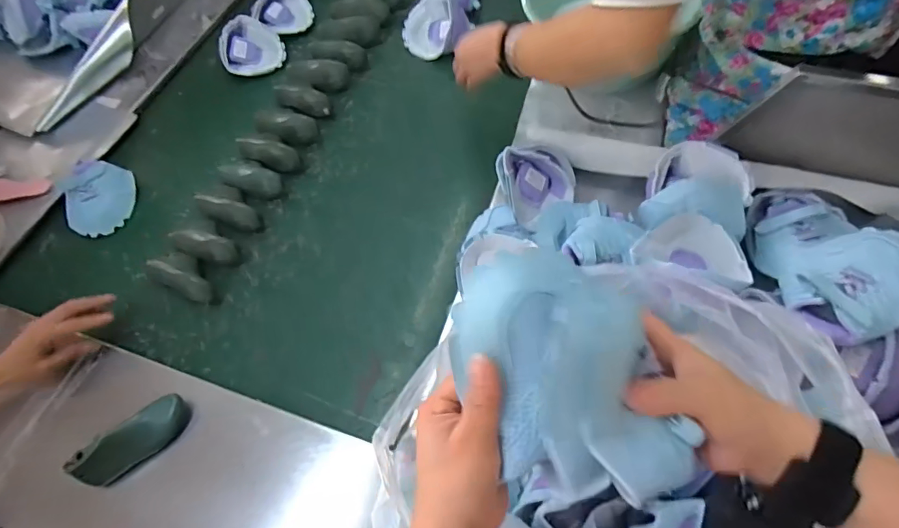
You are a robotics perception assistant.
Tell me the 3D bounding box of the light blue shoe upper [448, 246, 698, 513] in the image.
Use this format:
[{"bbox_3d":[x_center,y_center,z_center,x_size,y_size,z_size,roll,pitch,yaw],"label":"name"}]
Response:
[{"bbox_3d":[0.068,0.066,0.281,0.116,0.055,0.157,-19,87,10],"label":"light blue shoe upper"}]

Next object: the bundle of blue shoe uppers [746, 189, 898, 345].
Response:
[{"bbox_3d":[0.447,-0.013,0.552,0.114,0.086,0.231,3,35,2],"label":"bundle of blue shoe uppers"}]

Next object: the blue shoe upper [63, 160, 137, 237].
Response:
[{"bbox_3d":[-0.622,-0.117,0.832,0.099,0.021,0.132,4,81,-25],"label":"blue shoe upper"}]

